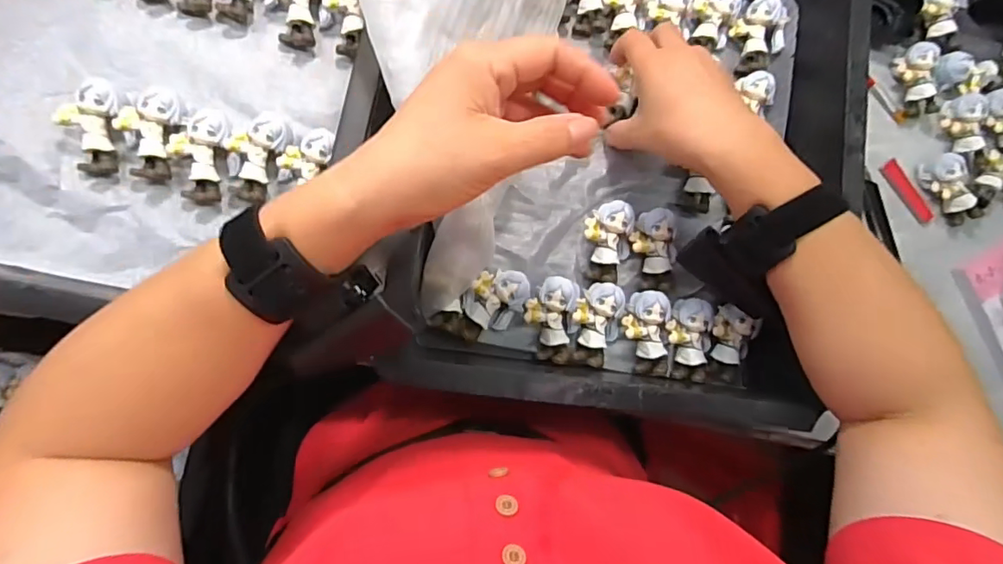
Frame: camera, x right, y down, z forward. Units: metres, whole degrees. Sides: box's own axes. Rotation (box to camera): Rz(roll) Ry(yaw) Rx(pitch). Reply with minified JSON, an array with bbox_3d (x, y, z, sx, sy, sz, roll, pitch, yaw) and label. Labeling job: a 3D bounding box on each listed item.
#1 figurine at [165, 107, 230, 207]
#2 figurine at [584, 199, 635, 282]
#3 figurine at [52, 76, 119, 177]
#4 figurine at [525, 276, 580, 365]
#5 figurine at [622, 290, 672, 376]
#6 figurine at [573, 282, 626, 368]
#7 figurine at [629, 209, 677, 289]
[{"bbox_3d":[-0.215,-0.090,0.378,0.036,0.028,0.065,10,84,-7],"label":"figurine"},{"bbox_3d":[0.086,-0.031,0.421,0.038,0.020,0.063,1,85,-8],"label":"figurine"},{"bbox_3d":[-0.282,-0.105,0.362,0.032,0.015,0.064,5,106,-7],"label":"figurine"},{"bbox_3d":[0.038,0.028,0.394,0.039,0.025,0.061,8,84,-7],"label":"figurine"},{"bbox_3d":[0.114,0.040,0.418,0.038,0.022,0.065,8,84,-7],"label":"figurine"},{"bbox_3d":[0.075,0.033,0.412,0.038,0.023,0.062,0,85,-8],"label":"figurine"},{"bbox_3d":[0.121,-0.026,0.426,0.034,0.023,0.064,-5,86,-8],"label":"figurine"}]

